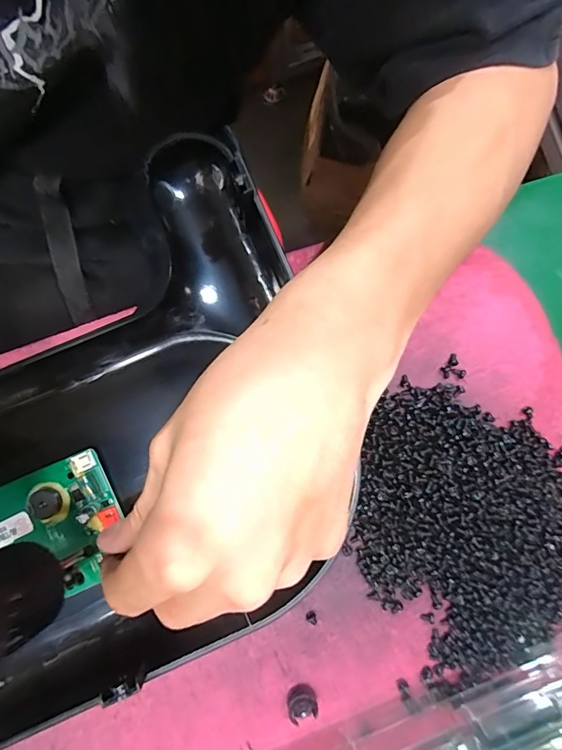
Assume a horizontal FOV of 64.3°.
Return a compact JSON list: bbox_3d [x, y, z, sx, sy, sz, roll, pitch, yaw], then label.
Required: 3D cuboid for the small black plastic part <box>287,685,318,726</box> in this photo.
[{"bbox_3d":[0.010,0.158,0.216,0.014,0.007,0.013,-8,79,-2],"label":"small black plastic part"}]

